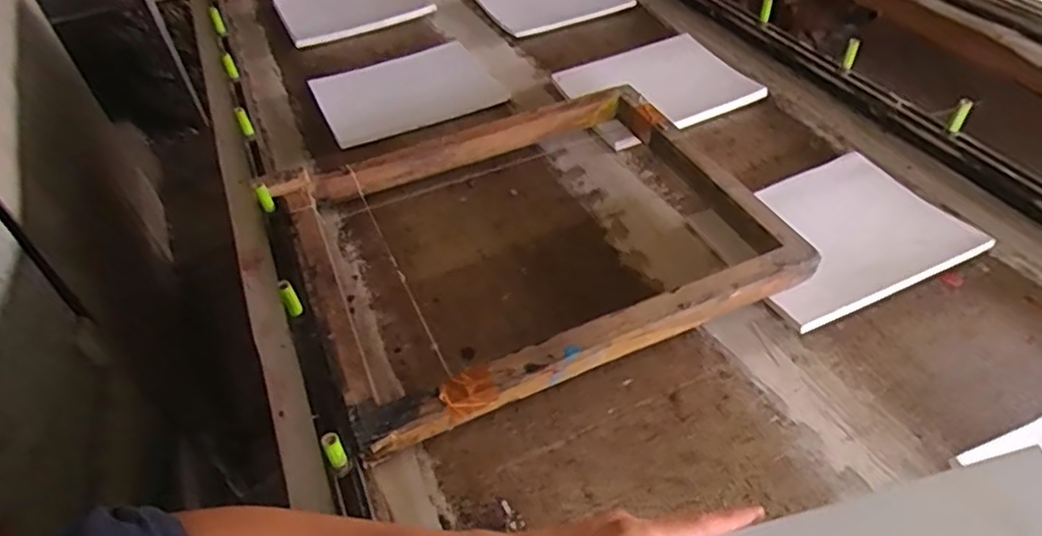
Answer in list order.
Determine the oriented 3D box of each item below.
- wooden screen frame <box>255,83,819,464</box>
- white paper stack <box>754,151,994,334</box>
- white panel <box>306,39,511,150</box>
[{"bbox_3d":[0.005,-0.047,0.740,0.516,0.049,0.415,-21,48,-16],"label":"wooden screen frame"},{"bbox_3d":[0.367,-0.043,0.735,0.263,0.021,0.199,-19,48,-14],"label":"white paper stack"},{"bbox_3d":[-0.188,-0.297,1.005,0.273,0.022,0.218,-21,48,-16],"label":"white panel"}]

